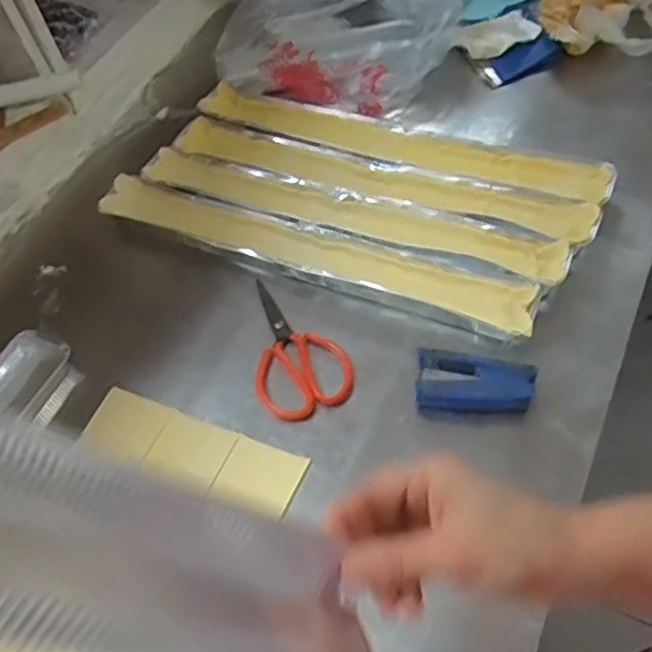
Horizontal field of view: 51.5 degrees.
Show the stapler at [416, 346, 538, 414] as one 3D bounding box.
[{"bbox_3d":[0.149,0.058,0.680,0.114,0.038,0.054,2,55,11],"label":"stapler"}]

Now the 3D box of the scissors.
[{"bbox_3d":[-0.042,0.016,0.749,0.099,0.015,0.186,-21,54,-7],"label":"scissors"}]

